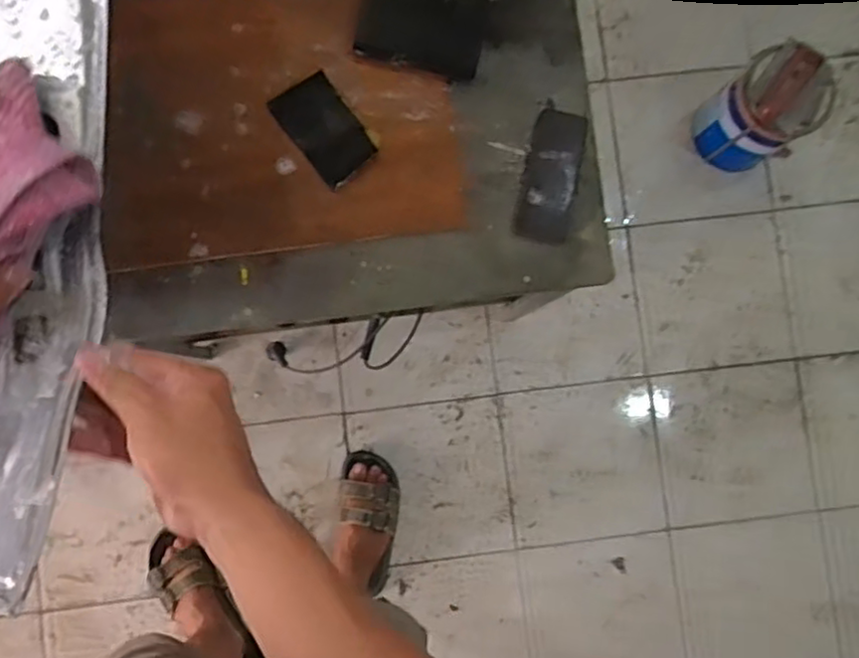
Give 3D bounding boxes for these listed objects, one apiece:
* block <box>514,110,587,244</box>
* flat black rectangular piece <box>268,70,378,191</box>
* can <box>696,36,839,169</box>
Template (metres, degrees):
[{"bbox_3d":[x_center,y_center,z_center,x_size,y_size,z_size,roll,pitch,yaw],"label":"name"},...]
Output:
[{"bbox_3d":[0.131,-0.165,0.729,0.059,0.021,0.140,13,86,-1],"label":"block"},{"bbox_3d":[-0.111,-0.211,0.720,0.066,0.009,0.112,-35,88,-3],"label":"flat black rectangular piece"},{"bbox_3d":[0.605,-0.400,1.236,0.155,0.220,0.152,0,87,-2],"label":"can"}]

